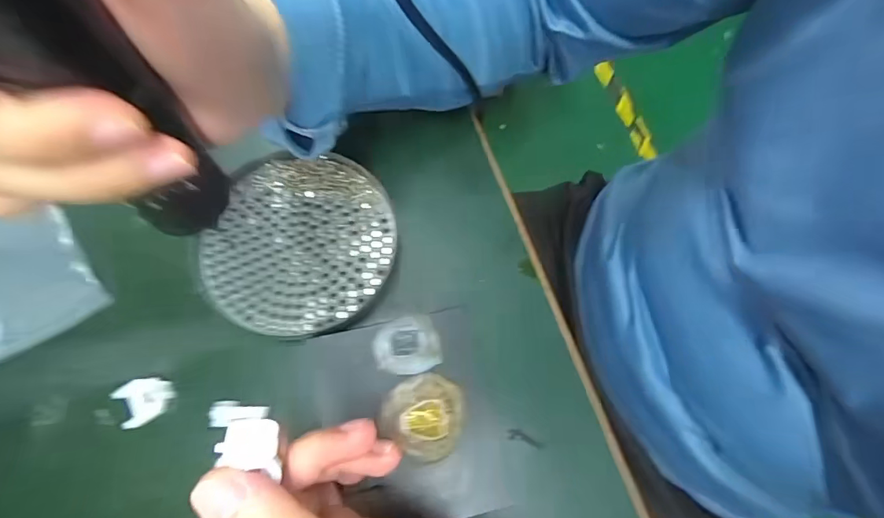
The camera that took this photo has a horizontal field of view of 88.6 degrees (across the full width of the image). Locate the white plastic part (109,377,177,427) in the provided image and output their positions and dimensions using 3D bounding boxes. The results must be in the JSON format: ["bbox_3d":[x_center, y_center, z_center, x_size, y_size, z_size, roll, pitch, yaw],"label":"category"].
[{"bbox_3d":[-0.162,0.076,0.247,0.027,0.004,0.024,-30,75,-11],"label":"white plastic part"}]

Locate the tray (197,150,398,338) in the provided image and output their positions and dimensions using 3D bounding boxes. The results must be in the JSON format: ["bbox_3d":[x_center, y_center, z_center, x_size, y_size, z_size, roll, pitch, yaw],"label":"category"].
[{"bbox_3d":[-0.085,-0.010,0.273,0.110,0.012,0.108,0,72,-1],"label":"tray"}]

